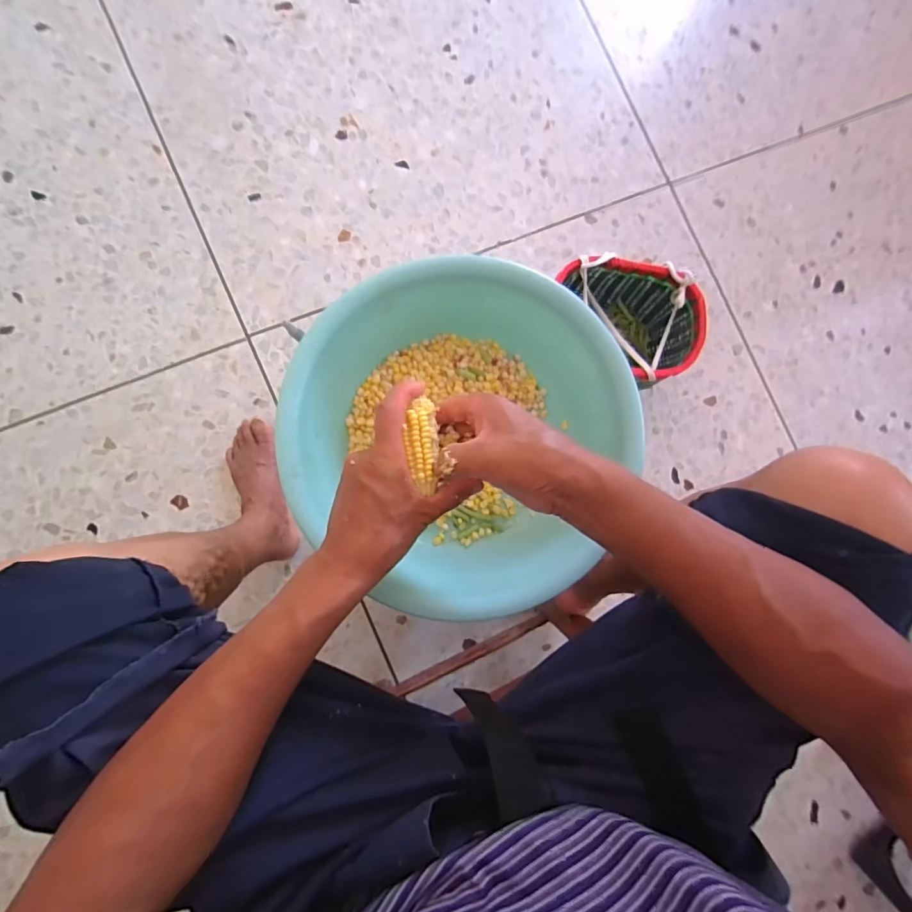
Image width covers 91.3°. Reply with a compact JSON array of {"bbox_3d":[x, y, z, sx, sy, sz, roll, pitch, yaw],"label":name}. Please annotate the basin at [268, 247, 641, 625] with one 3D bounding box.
[{"bbox_3d":[0.002,-0.021,0.481,0.341,0.118,0.337,1,84,-7],"label":"basin"}]

